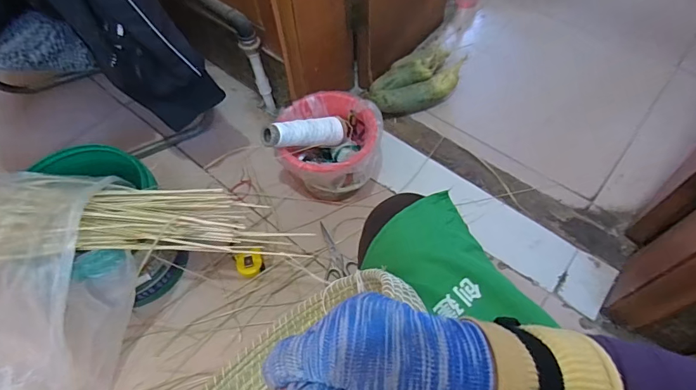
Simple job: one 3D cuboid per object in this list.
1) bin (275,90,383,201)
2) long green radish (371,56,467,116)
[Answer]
[{"bbox_3d":[-0.035,-0.100,0.956,0.214,0.200,0.211,-1,58,1],"label":"bin"},{"bbox_3d":[0.198,-0.264,1.113,0.272,0.087,0.088,-19,59,-10],"label":"long green radish"}]

